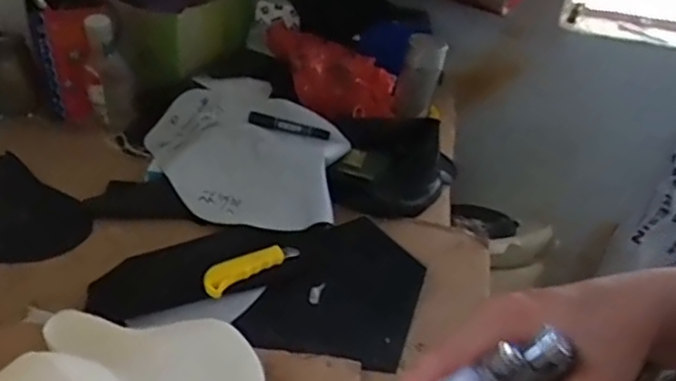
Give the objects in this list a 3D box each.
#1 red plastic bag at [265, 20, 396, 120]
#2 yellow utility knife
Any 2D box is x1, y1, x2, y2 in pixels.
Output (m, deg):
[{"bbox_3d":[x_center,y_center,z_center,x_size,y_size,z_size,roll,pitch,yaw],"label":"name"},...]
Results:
[{"bbox_3d":[-0.006,-0.204,1.119,0.241,0.106,0.121,24,29,-30],"label":"red plastic bag"},{"bbox_3d":[-0.116,0.098,0.814,0.038,0.027,0.142,33,45,30],"label":"yellow utility knife"}]

